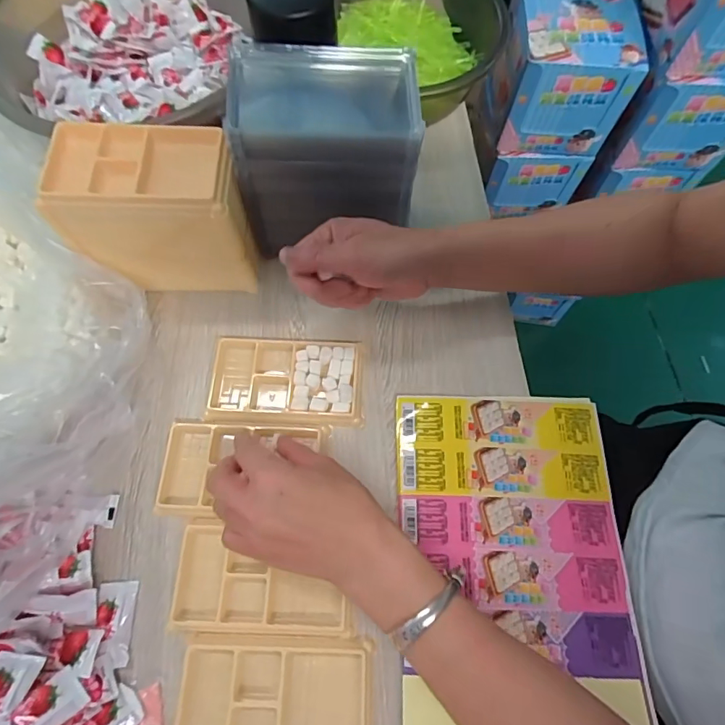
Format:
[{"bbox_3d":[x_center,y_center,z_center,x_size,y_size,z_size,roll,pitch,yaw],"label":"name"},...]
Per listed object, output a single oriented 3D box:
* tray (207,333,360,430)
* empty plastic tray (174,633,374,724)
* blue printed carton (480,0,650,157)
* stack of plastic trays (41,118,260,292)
[{"bbox_3d":[-0.066,0.015,0.406,0.130,0.012,0.078,3,68,2],"label":"tray"},{"bbox_3d":[-0.059,0.229,0.316,0.131,0.015,0.077,1,68,2],"label":"empty plastic tray"},{"bbox_3d":[0.267,-0.398,0.624,0.155,0.131,0.170,4,67,1],"label":"blue printed carton"},{"bbox_3d":[-0.165,-0.124,0.400,0.142,0.124,0.077,0,68,1],"label":"stack of plastic trays"}]

